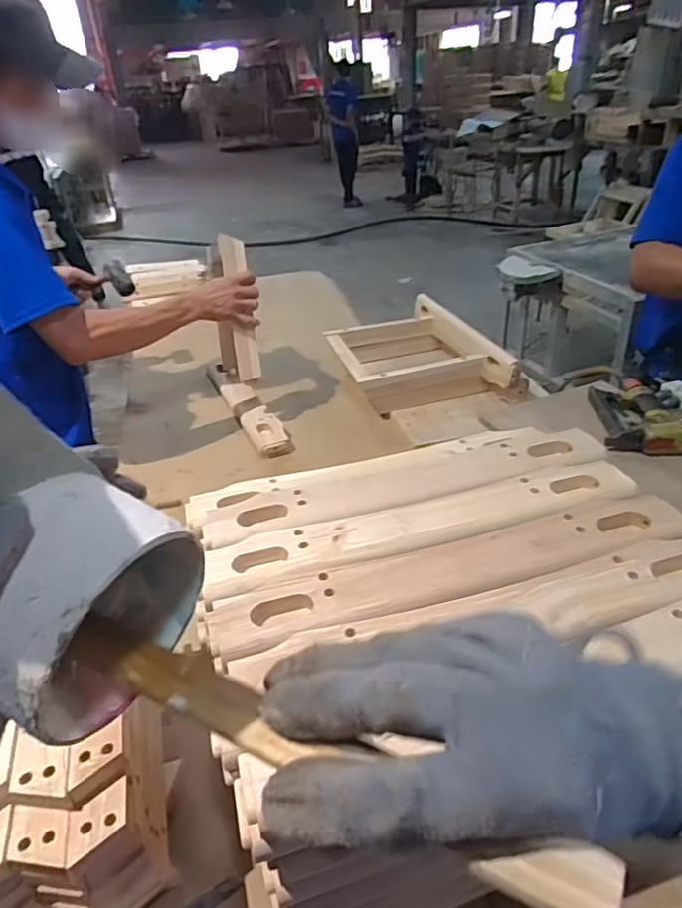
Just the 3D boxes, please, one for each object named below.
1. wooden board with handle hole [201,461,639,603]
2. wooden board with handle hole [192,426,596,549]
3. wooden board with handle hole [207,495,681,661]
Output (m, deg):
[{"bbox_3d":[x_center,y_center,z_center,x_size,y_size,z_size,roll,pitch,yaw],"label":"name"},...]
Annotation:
[{"bbox_3d":[0.092,0.075,0.653,0.484,0.014,0.083,-12,33,-11],"label":"wooden board with handle hole"},{"bbox_3d":[0.083,0.034,0.718,0.492,0.015,0.084,-12,33,-11],"label":"wooden board with handle hole"},{"bbox_3d":[0.115,0.114,0.594,0.483,0.019,0.075,-12,33,-11],"label":"wooden board with handle hole"}]

